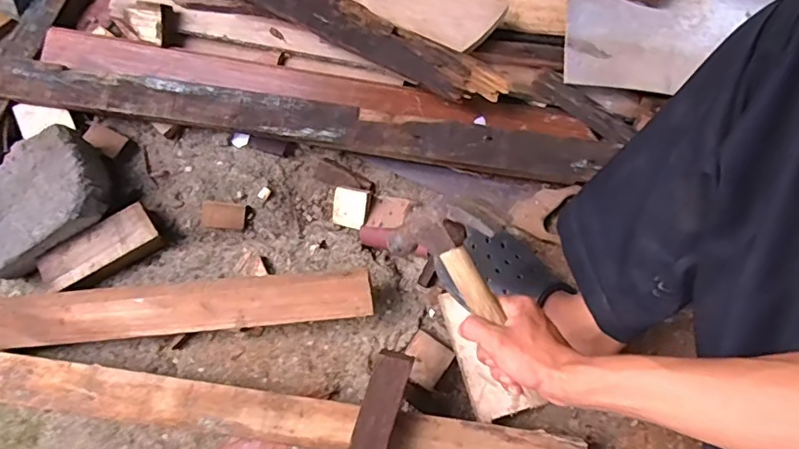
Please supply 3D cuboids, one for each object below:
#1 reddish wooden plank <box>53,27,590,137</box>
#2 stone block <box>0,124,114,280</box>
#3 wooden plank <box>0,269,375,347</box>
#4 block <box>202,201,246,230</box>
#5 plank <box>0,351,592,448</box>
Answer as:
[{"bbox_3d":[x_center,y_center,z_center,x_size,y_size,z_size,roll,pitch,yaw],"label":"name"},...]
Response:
[{"bbox_3d":[-0.127,-0.202,0.780,0.812,0.030,0.090,12,75,2],"label":"reddish wooden plank"},{"bbox_3d":[-0.497,-0.028,0.716,0.204,0.069,0.123,-41,79,-11],"label":"stone block"},{"bbox_3d":[-0.301,0.110,0.663,0.526,0.020,0.063,-4,102,1],"label":"wooden plank"},{"bbox_3d":[-0.258,-0.014,0.777,0.063,0.019,0.039,3,75,0],"label":"block"},{"bbox_3d":[-0.168,0.231,0.634,0.779,0.016,0.062,8,75,1],"label":"plank"}]

